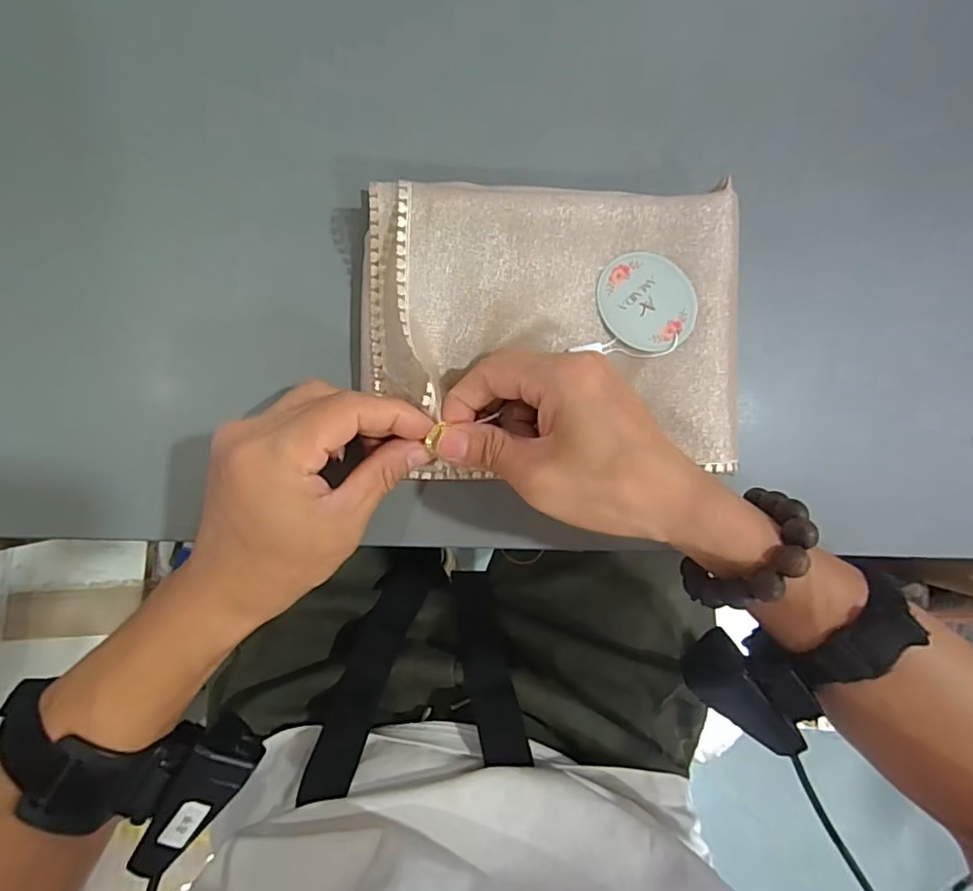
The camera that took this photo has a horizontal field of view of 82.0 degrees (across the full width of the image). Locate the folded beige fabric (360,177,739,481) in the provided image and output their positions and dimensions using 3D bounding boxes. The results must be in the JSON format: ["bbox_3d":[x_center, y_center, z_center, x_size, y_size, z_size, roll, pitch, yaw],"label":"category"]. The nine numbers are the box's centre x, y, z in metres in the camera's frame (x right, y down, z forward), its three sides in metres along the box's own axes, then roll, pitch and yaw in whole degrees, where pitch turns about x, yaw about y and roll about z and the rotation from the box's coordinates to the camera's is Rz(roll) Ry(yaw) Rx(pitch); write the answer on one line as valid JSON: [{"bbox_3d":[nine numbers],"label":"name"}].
[{"bbox_3d":[0.040,-0.063,0.306,0.208,0.022,0.153,-3,89,-8],"label":"folded beige fabric"}]

